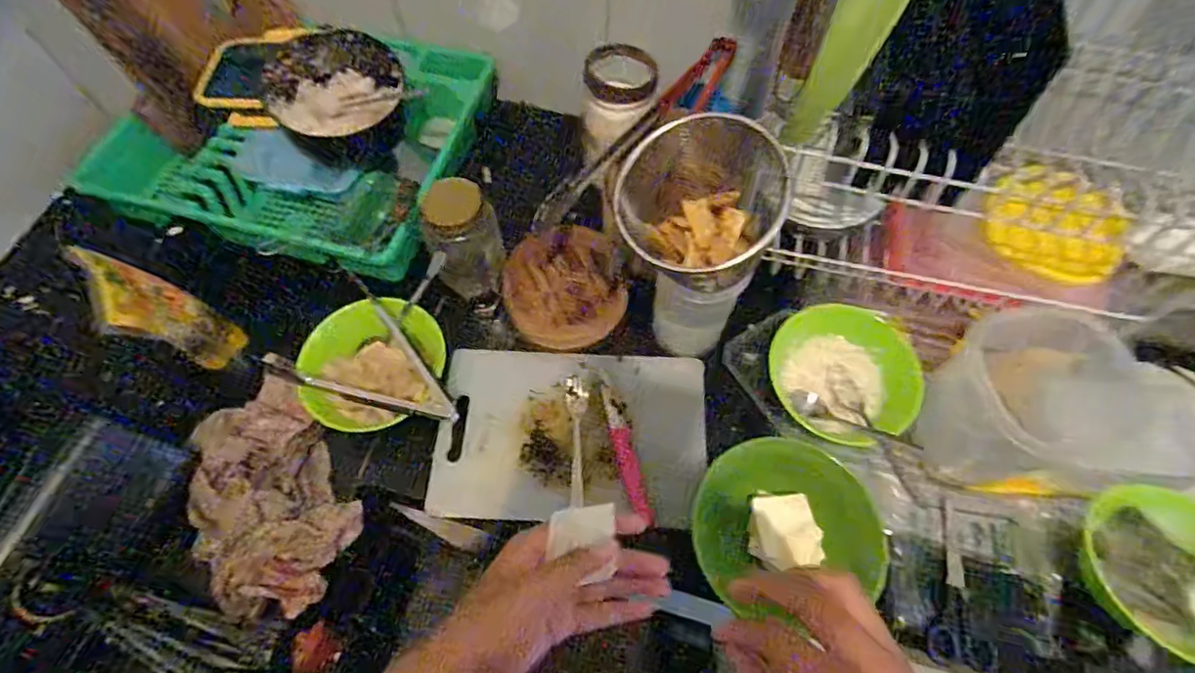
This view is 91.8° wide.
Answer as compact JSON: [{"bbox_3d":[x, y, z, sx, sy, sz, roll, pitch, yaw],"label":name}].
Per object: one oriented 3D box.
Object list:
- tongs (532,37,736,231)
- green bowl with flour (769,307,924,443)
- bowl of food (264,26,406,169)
[{"bbox_3d":[0.042,-0.225,0.656,0.297,0.033,0.037,-42,69,0],"label":"tongs"},{"bbox_3d":[0.261,0.043,0.612,0.143,0.055,0.136,0,63,0],"label":"green bowl with flour"},{"bbox_3d":[-0.321,-0.297,0.733,0.158,0.092,0.138,-35,68,-16],"label":"bowl of food"}]

